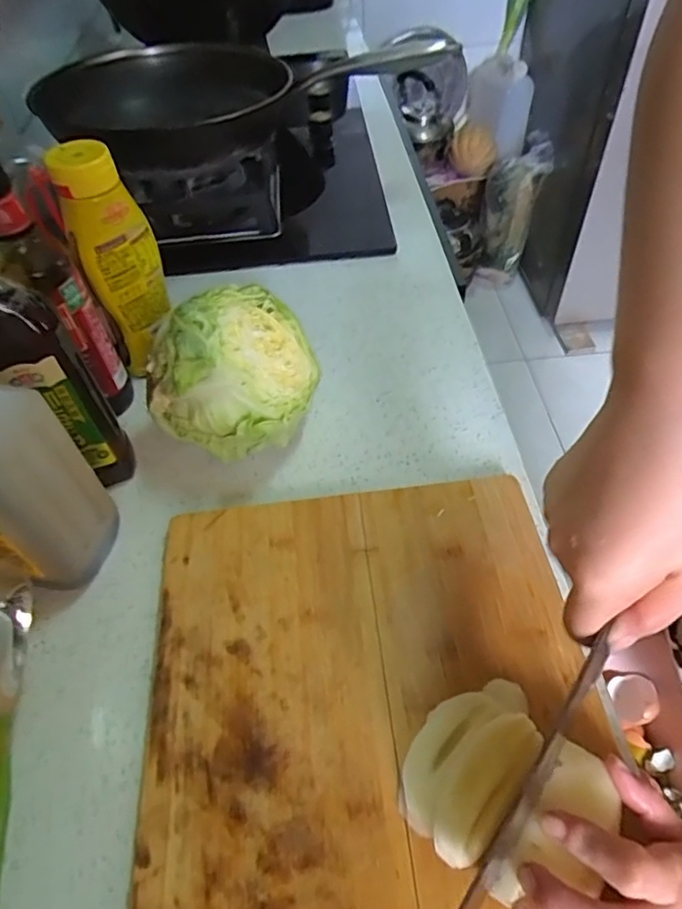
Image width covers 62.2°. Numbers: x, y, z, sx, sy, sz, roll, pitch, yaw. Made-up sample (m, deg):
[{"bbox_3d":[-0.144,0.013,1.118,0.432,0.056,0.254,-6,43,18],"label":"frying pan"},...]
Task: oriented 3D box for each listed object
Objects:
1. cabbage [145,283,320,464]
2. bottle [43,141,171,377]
[{"bbox_3d":[-0.082,-0.071,0.509,0.121,0.144,0.144,25,58,23],"label":"cabbage"},{"bbox_3d":[-0.210,-0.183,0.545,0.068,0.204,0.047,-21,53,-11],"label":"bottle"}]

